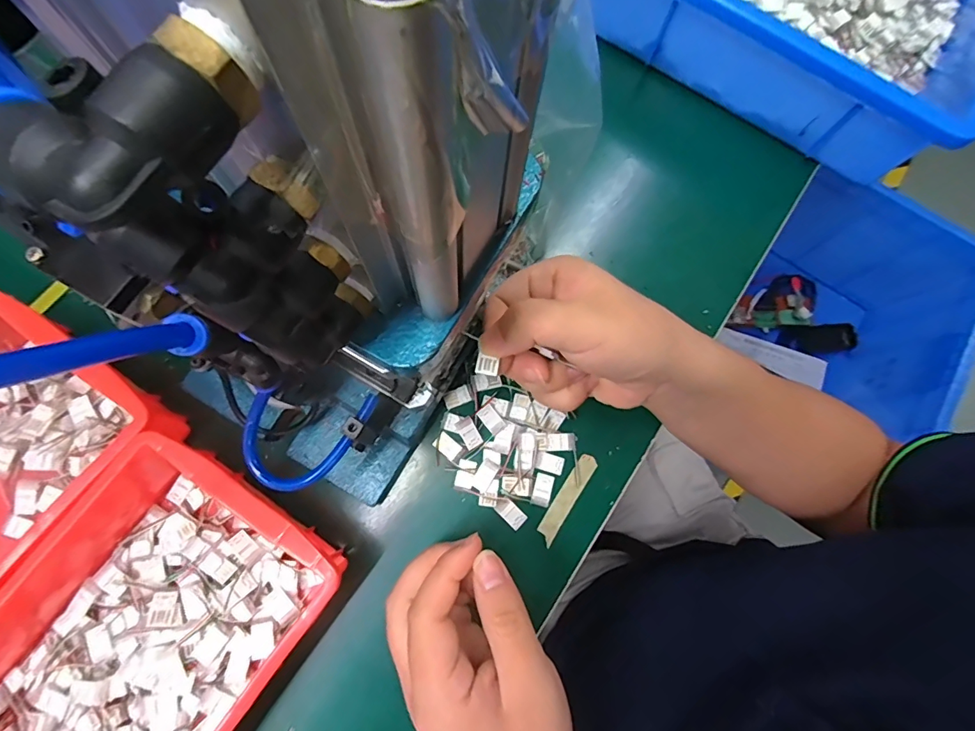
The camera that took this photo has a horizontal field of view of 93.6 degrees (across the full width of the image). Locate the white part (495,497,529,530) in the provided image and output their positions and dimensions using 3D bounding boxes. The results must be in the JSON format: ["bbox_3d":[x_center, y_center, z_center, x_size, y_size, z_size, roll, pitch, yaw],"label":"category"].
[{"bbox_3d":[0.016,0.096,0.296,0.012,0.004,0.020,-43,87,-9],"label":"white part"}]

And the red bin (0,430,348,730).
[{"bbox_3d":[-0.193,0.145,0.242,0.149,0.063,0.197,34,77,4],"label":"red bin"}]

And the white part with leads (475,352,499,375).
[{"bbox_3d":[0.000,0.000,0.238,0.011,0.004,0.010,12,74,2],"label":"white part with leads"}]

